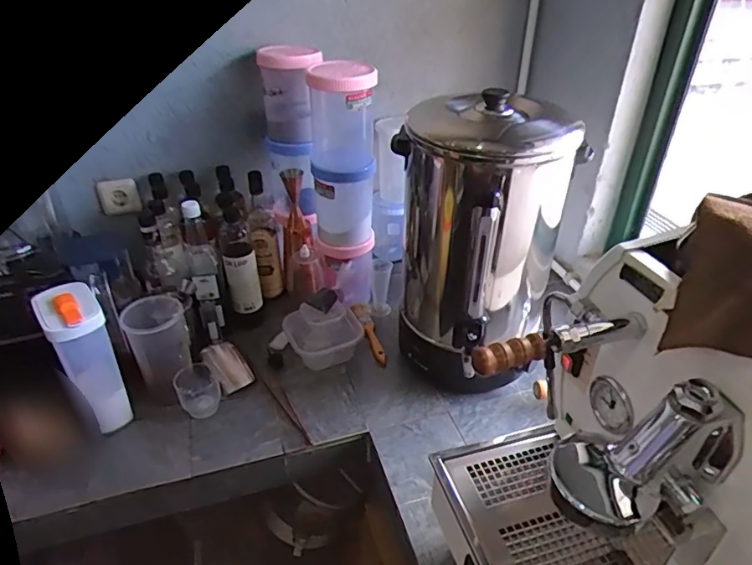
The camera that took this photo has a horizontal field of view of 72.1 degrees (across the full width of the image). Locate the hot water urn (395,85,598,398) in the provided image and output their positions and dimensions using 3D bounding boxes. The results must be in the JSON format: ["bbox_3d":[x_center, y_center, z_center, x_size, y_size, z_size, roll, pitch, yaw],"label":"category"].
[{"bbox_3d":[0.175,-0.051,0.885,0.264,0.479,0.226,4,35,6],"label":"hot water urn"}]

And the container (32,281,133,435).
[{"bbox_3d":[-0.473,0.131,0.854,0.082,0.244,0.111,-25,42,-32],"label":"container"}]

